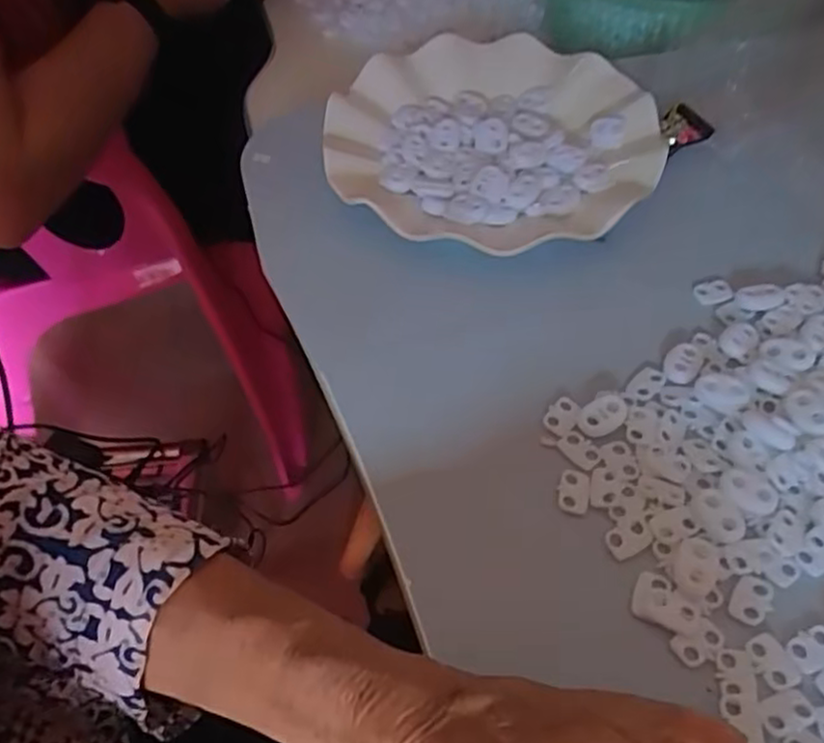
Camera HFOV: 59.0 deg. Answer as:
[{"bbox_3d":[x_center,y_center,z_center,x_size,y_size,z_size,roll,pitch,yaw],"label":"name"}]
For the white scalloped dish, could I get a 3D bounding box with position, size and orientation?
[{"bbox_3d":[0.043,-0.129,0.404,0.179,0.030,0.171,-2,48,2],"label":"white scalloped dish"}]

